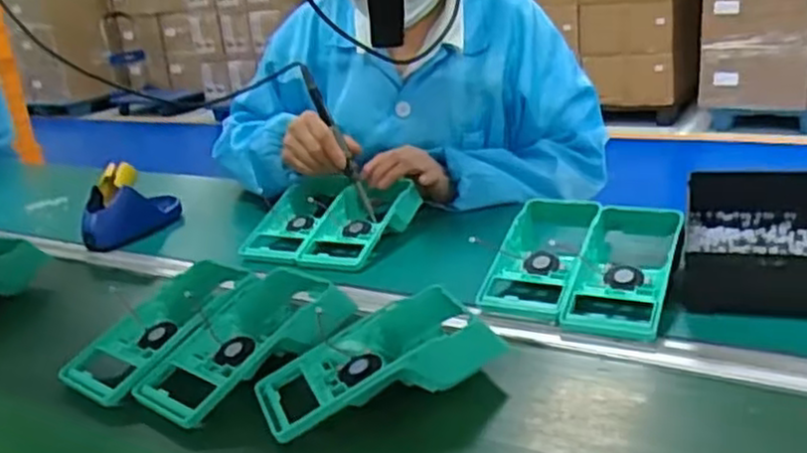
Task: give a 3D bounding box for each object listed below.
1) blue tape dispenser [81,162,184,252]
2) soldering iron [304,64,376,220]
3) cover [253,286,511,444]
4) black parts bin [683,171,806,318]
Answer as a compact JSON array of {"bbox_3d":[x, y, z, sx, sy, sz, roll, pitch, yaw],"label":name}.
[{"bbox_3d":[-0.354,-0.033,0.967,0.039,0.084,0.145,4,21,28],"label":"blue tape dispenser"},{"bbox_3d":[-0.075,-0.092,0.900,0.018,0.190,0.020,-22,-4,-39],"label":"soldering iron"},{"bbox_3d":[-0.020,0.100,0.578,0.185,0.041,0.090,-14,20,-22],"label":"cover"},{"bbox_3d":[0.353,0.009,0.711,0.159,0.051,0.247,1,20,21],"label":"black parts bin"}]

